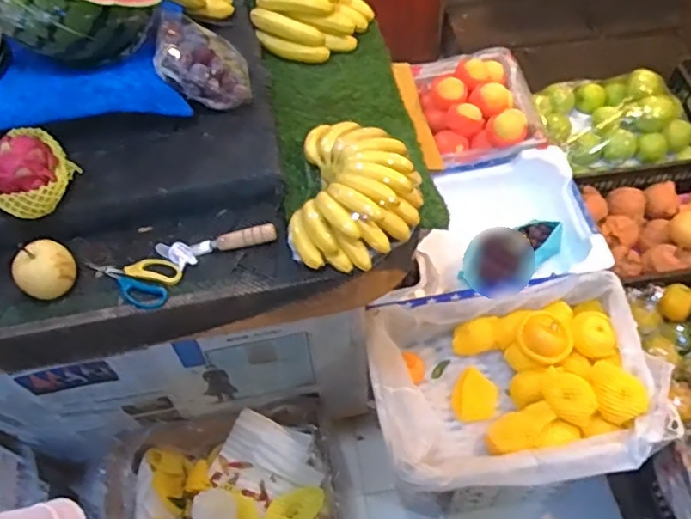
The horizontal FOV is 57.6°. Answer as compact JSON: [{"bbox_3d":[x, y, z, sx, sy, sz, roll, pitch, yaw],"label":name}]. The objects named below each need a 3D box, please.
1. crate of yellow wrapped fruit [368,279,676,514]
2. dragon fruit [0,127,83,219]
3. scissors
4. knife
[{"bbox_3d":[0.328,0.245,1.224,0.535,0.137,0.376,-8,56,-3],"label":"crate of yellow wrapped fruit"},{"bbox_3d":[-0.443,-0.127,0.873,0.118,0.071,0.117,-1,56,2],"label":"dragon fruit"},{"bbox_3d":[-0.301,0.026,0.899,0.126,0.017,0.074,16,64,10],"label":"scissors"},{"bbox_3d":[-0.187,-0.020,0.907,0.175,0.028,0.044,-7,56,-2],"label":"knife"}]

